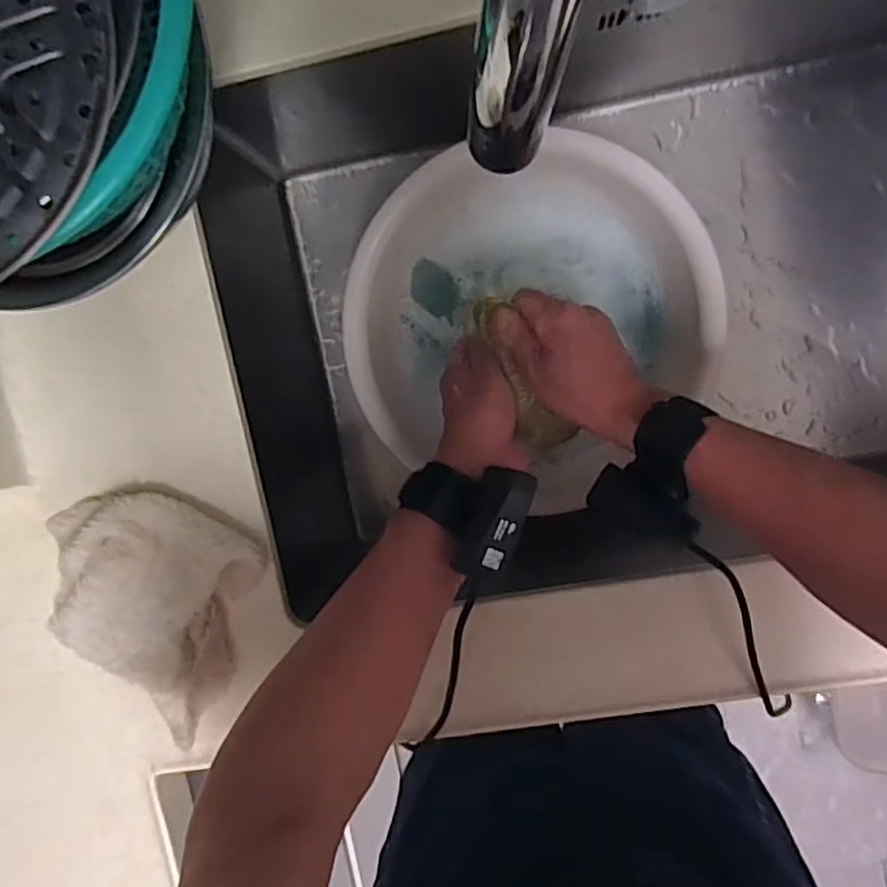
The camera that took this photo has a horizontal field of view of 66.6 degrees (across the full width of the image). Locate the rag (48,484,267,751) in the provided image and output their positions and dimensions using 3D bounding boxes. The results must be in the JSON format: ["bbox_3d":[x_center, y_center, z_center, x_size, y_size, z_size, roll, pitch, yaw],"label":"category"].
[{"bbox_3d":[-0.222,0.120,0.497,0.147,0.032,0.173,18,100,2],"label":"rag"}]

